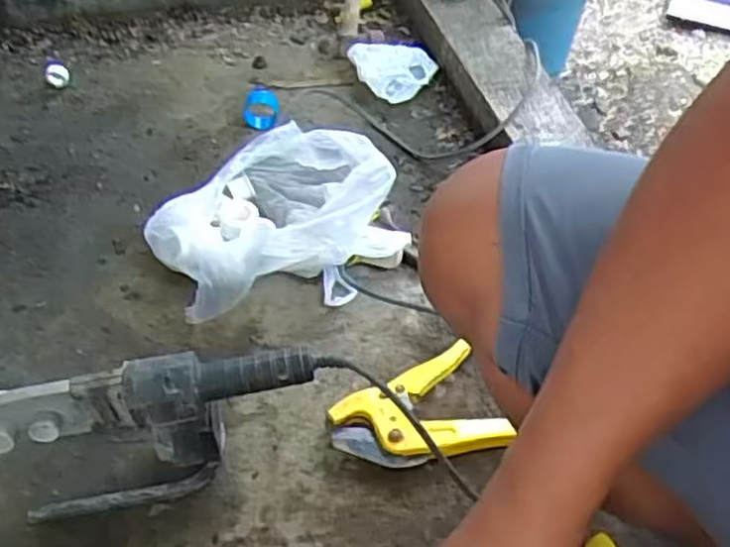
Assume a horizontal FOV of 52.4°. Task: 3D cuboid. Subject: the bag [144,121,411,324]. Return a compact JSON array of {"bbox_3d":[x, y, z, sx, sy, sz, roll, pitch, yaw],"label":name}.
[{"bbox_3d":[-0.114,-0.068,0.862,0.246,0.140,0.225,-24,53,-24],"label":"bag"}]

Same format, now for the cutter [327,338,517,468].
[{"bbox_3d":[0.051,0.140,0.742,0.166,0.034,0.113,-16,50,-18],"label":"cutter"}]

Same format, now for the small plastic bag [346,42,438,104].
[{"bbox_3d":[0.052,-0.328,1.173,0.129,0.049,0.116,-20,52,-21],"label":"small plastic bag"}]

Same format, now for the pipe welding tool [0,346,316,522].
[{"bbox_3d":[-0.204,0.143,0.661,0.320,0.130,0.081,-4,48,-8],"label":"pipe welding tool"}]

